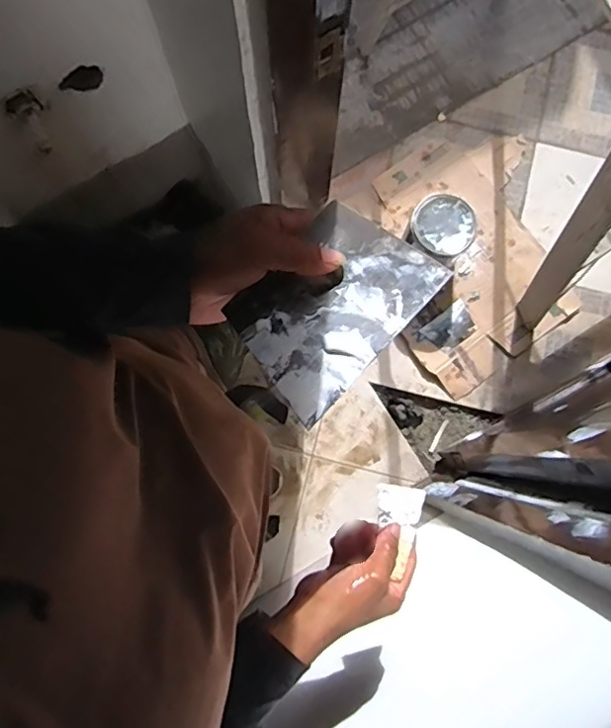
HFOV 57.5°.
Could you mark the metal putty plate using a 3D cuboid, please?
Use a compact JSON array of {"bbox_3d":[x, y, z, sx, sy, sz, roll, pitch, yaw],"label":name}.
[{"bbox_3d":[0.019,-0.041,0.381,0.092,0.005,0.139,43,79,2],"label":"metal putty plate"}]

